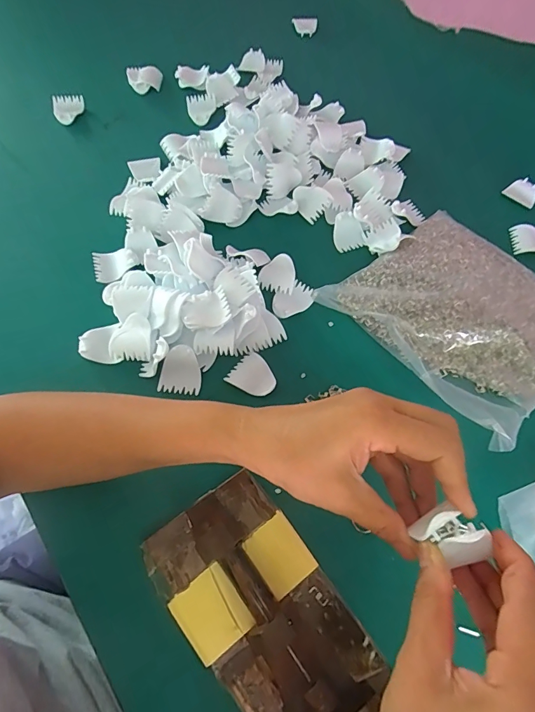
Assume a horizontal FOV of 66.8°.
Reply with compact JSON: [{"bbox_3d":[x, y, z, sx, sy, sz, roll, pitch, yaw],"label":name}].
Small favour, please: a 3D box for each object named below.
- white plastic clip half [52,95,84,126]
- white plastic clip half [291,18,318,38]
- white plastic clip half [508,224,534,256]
[{"bbox_3d":[-0.276,-0.347,0.565,0.041,0.020,0.043,-15,67,-9],"label":"white plastic clip half"},{"bbox_3d":[0.065,-0.569,0.702,0.042,0.007,0.028,-3,102,-1],"label":"white plastic clip half"},{"bbox_3d":[0.319,-0.141,0.489,0.046,0.014,0.036,-1,65,-3],"label":"white plastic clip half"}]

